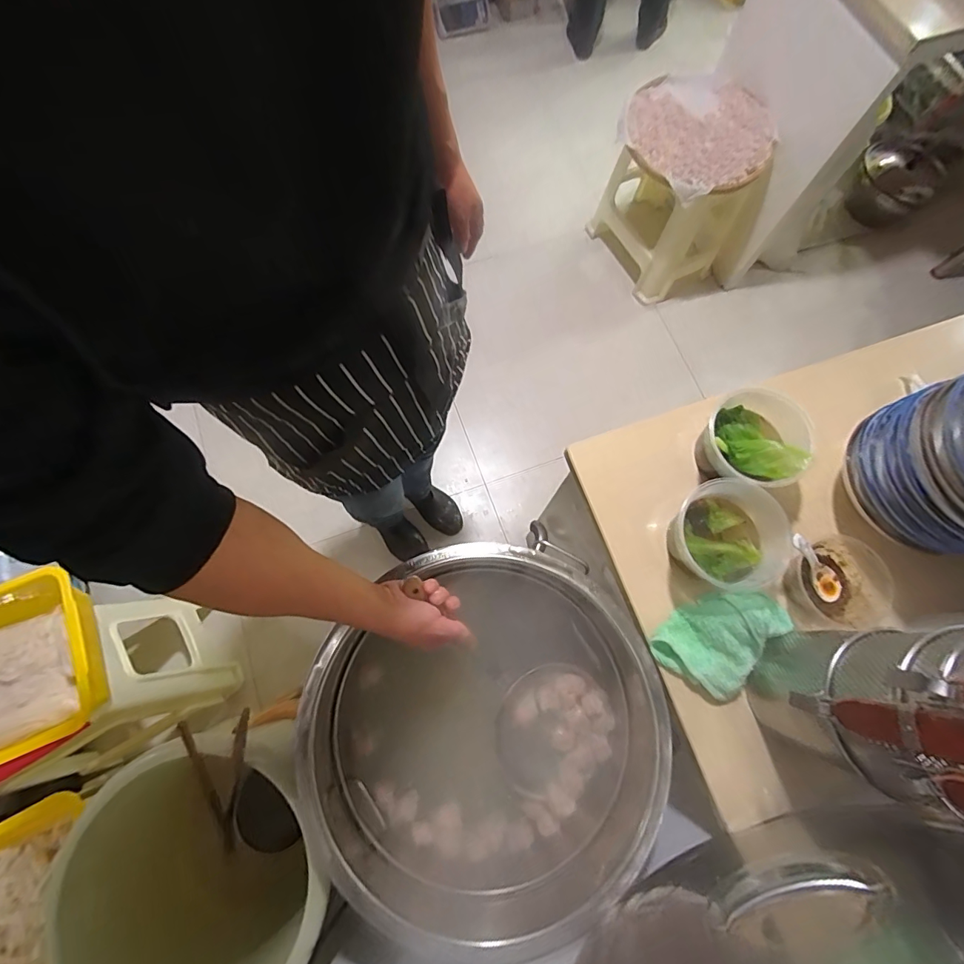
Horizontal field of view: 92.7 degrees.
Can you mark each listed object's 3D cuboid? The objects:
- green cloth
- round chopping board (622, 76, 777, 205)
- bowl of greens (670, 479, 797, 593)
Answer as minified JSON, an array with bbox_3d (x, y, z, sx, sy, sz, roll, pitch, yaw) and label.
[{"bbox_3d":[0.307,0.188,0.578,0.111,0.050,0.157,44,77,10],"label":"green cloth"},{"bbox_3d":[0.571,-0.930,1.225,0.348,0.045,0.387,-32,76,-5],"label":"round chopping board"},{"bbox_3d":[0.308,0.074,0.594,0.131,0.083,0.138,0,74,-2],"label":"bowl of greens"}]

